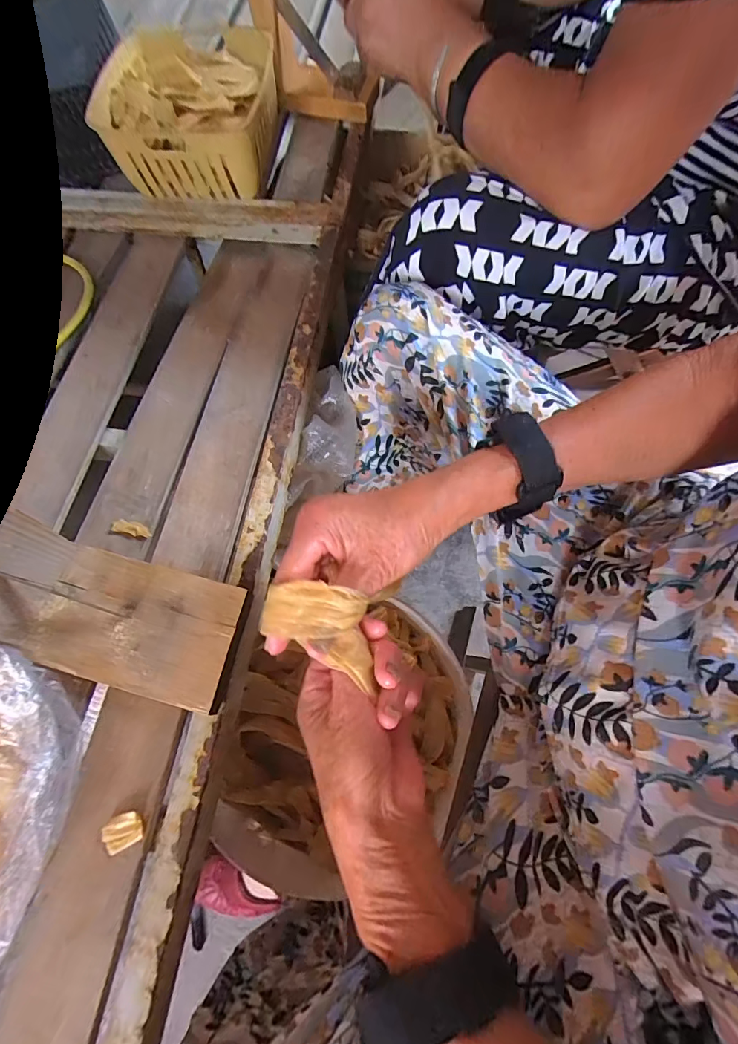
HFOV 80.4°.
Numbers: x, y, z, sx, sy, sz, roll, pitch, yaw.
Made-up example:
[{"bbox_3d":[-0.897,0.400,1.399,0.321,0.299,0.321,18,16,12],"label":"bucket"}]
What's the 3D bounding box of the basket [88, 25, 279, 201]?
[{"bbox_3d":[-0.205,-0.461,0.502,0.184,0.102,0.165,5,67,4],"label":"basket"}]

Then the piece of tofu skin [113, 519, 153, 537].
[{"bbox_3d":[-0.193,0.005,0.356,0.034,0.004,0.012,12,68,7],"label":"piece of tofu skin"}]

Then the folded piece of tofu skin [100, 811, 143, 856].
[{"bbox_3d":[-0.155,0.194,0.273,0.023,0.005,0.019,-28,69,-9],"label":"folded piece of tofu skin"}]

